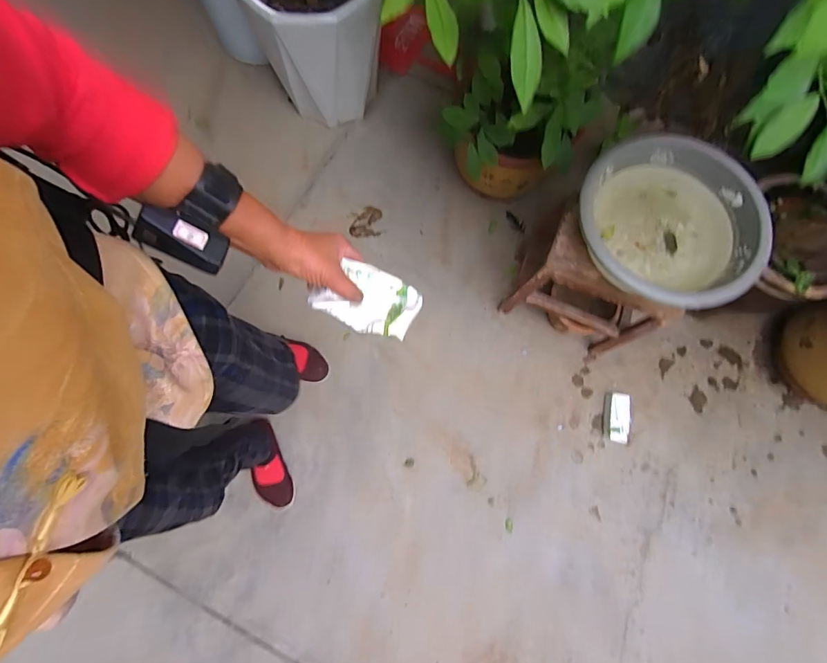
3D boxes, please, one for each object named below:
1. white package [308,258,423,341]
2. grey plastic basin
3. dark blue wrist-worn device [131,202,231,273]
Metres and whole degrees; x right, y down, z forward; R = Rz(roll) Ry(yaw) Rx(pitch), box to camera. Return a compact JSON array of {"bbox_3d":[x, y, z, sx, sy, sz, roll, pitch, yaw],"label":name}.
[{"bbox_3d":[-0.051,-0.036,0.485,0.114,0.025,0.070,25,89,-12],"label":"white package"},{"bbox_3d":[0.501,-0.202,0.839,0.309,0.114,0.329,0,75,-1],"label":"grey plastic basin"},{"bbox_3d":[-0.194,-0.076,0.359,0.068,0.018,0.031,25,74,-27],"label":"dark blue wrist-worn device"}]

